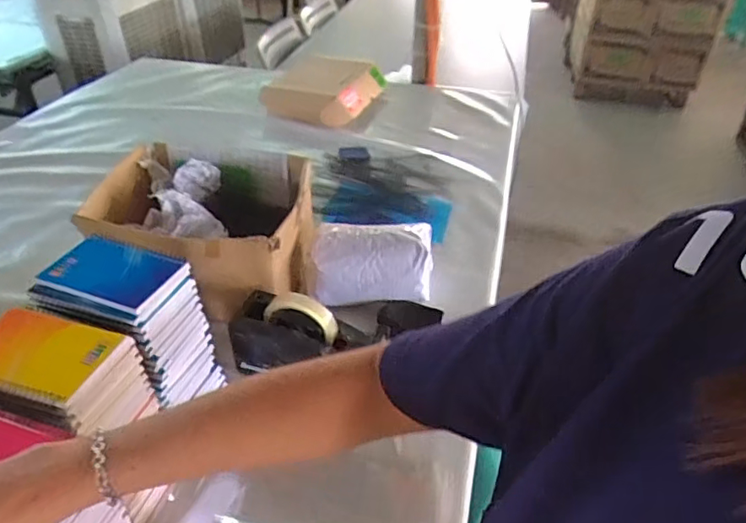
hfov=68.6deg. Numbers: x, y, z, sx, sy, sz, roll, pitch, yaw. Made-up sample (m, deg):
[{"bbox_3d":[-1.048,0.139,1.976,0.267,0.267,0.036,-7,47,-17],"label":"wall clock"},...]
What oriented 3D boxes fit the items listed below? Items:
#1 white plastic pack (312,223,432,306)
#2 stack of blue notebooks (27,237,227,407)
[{"bbox_3d":[-0.004,0.003,0.846,0.183,0.099,0.095,1,38,0],"label":"white plastic pack"},{"bbox_3d":[-0.270,0.085,0.620,0.145,0.185,0.100,11,39,13],"label":"stack of blue notebooks"}]

